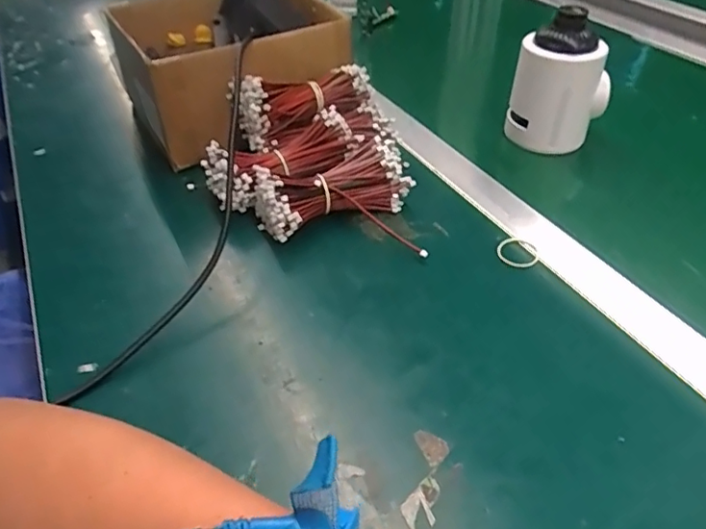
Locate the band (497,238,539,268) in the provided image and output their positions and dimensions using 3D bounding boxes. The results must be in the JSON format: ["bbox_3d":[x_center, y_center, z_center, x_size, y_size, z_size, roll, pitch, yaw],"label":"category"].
[{"bbox_3d":[0.130,-0.010,0.445,0.031,0.009,0.029,8,41,12],"label":"band"}]

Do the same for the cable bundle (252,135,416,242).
[{"bbox_3d":[-0.016,-0.063,0.473,0.127,0.052,0.049,-20,44,-19],"label":"cable bundle"}]

